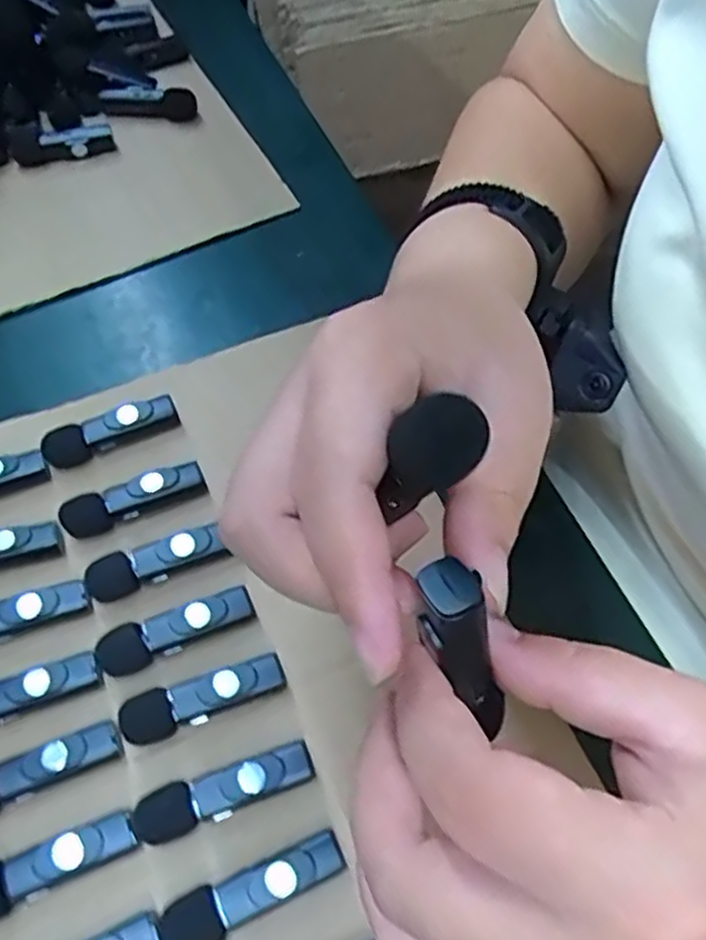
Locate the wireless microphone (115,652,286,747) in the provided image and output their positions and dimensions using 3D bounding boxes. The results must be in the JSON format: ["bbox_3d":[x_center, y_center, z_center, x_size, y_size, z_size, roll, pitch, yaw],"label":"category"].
[{"bbox_3d":[-0.059,0.092,0.297,0.065,0.022,0.018,-19,59,-9],"label":"wireless microphone"}]

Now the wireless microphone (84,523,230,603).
[{"bbox_3d":[-0.086,0.039,0.323,0.059,0.011,0.015,-18,59,-9],"label":"wireless microphone"}]

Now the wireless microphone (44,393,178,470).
[{"bbox_3d":[-0.118,-0.019,0.363,0.064,0.018,0.014,-19,59,-10],"label":"wireless microphone"}]

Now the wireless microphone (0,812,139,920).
[{"bbox_3d":[-0.110,0.143,0.266,0.066,0.016,0.017,-22,59,-11],"label":"wireless microphone"}]

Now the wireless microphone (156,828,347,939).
[{"bbox_3d":[-0.035,0.148,0.261,0.065,0.017,0.018,-22,60,-12],"label":"wireless microphone"}]

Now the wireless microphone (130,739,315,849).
[{"bbox_3d":[-0.048,0.121,0.281,0.066,0.018,0.018,-20,59,-10],"label":"wireless microphone"}]

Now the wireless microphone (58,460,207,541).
[{"bbox_3d":[-0.101,0.013,0.342,0.064,0.013,0.016,-19,59,-10],"label":"wireless microphone"}]

